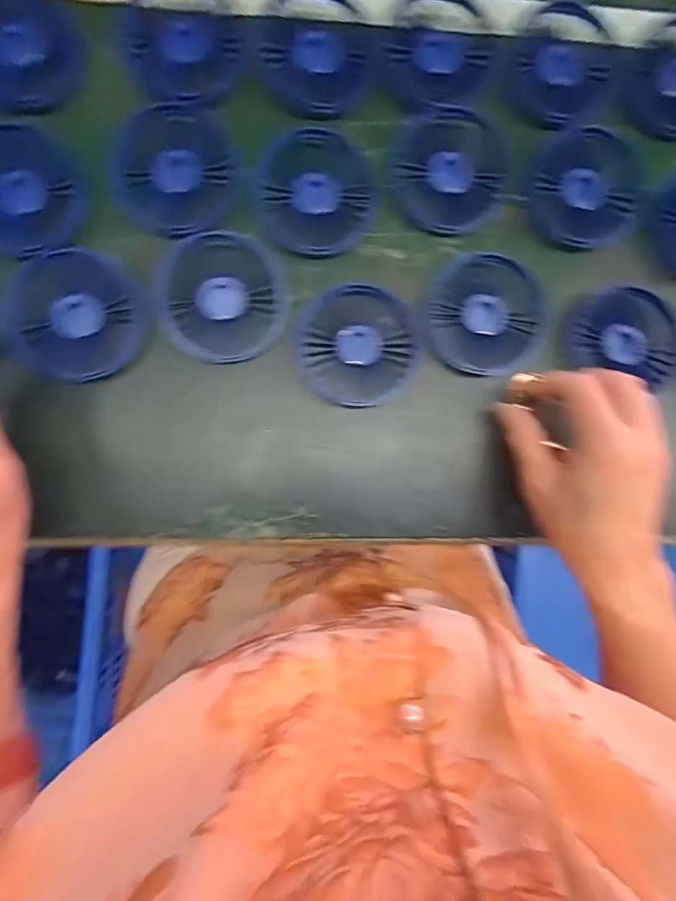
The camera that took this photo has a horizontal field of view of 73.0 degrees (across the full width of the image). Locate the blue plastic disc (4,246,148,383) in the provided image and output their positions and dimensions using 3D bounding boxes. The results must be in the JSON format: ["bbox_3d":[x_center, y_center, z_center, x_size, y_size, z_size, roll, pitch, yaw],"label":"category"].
[{"bbox_3d":[-0.182,-0.093,0.317,0.089,0.012,0.088,0,88,-5],"label":"blue plastic disc"}]

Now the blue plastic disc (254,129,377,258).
[{"bbox_3d":[-0.016,-0.188,0.337,0.085,0.008,0.089,0,88,-5],"label":"blue plastic disc"}]

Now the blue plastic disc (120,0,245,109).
[{"bbox_3d":[-0.113,-0.292,0.329,0.088,0.007,0.085,0,88,-5],"label":"blue plastic disc"}]

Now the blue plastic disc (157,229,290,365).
[{"bbox_3d":[-0.081,-0.110,0.328,0.087,0.009,0.091,0,88,-5],"label":"blue plastic disc"}]

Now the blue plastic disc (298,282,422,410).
[{"bbox_3d":[0.015,-0.077,0.334,0.088,0.004,0.087,0,88,-5],"label":"blue plastic disc"}]

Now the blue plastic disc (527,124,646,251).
[{"bbox_3d":[0.189,-0.198,0.346,0.090,0.009,0.085,0,88,-5],"label":"blue plastic disc"}]

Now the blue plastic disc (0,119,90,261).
[{"bbox_3d":[-0.225,-0.184,0.320,0.086,0.012,0.091,0,88,-5],"label":"blue plastic disc"}]

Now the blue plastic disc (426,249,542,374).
[{"bbox_3d":[0.110,-0.101,0.341,0.083,0.007,0.088,0,88,-5],"label":"blue plastic disc"}]

